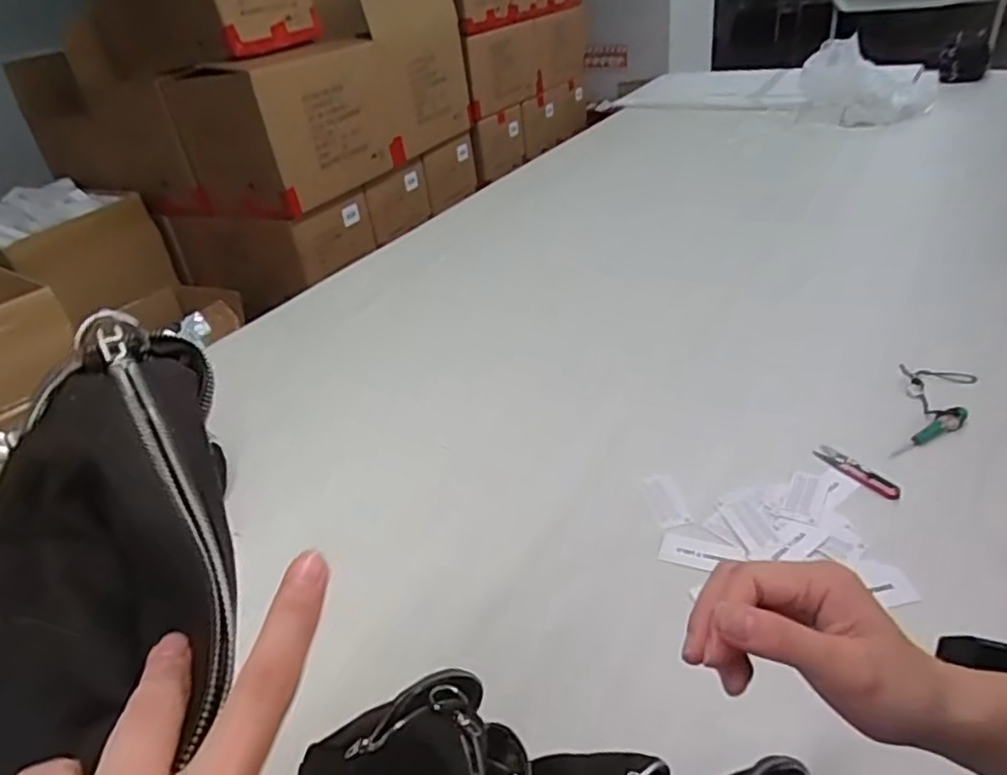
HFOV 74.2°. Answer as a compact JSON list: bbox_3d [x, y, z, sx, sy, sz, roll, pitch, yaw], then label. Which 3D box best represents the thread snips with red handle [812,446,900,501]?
[{"bbox_3d":[0.413,0.095,0.780,0.027,0.013,0.108,-24,37,-23],"label":"thread snips with red handle"}]

